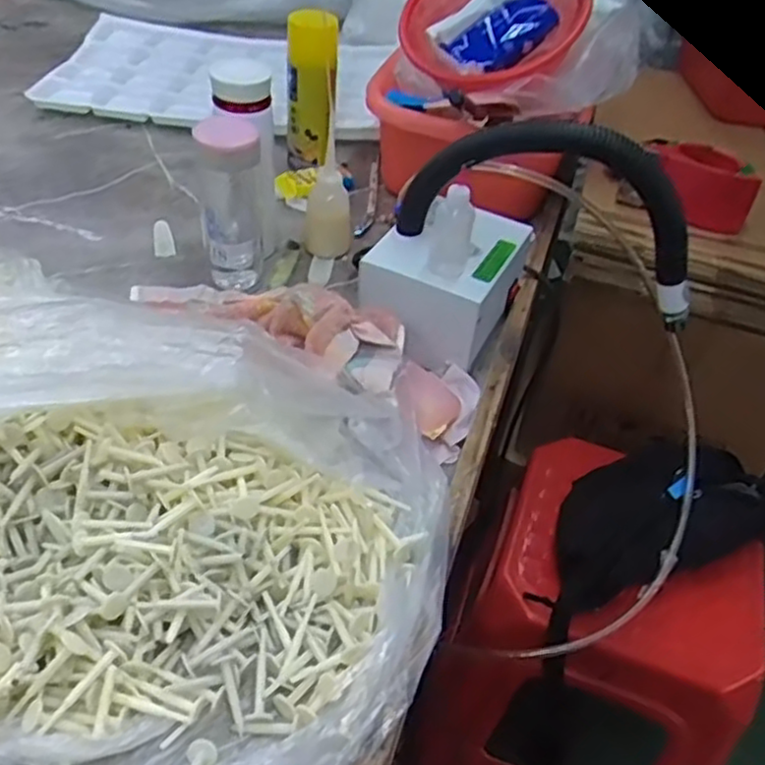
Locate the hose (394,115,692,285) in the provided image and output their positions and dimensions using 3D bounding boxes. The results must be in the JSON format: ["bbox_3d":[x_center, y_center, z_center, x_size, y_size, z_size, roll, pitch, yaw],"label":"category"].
[{"bbox_3d":[0.156,-0.175,0.679,0.288,0.155,0.083,13,44,6],"label":"hose"}]

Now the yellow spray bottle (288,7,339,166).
[{"bbox_3d":[-0.091,-0.380,0.957,0.062,0.189,0.057,1,44,-6],"label":"yellow spray bottle"}]

